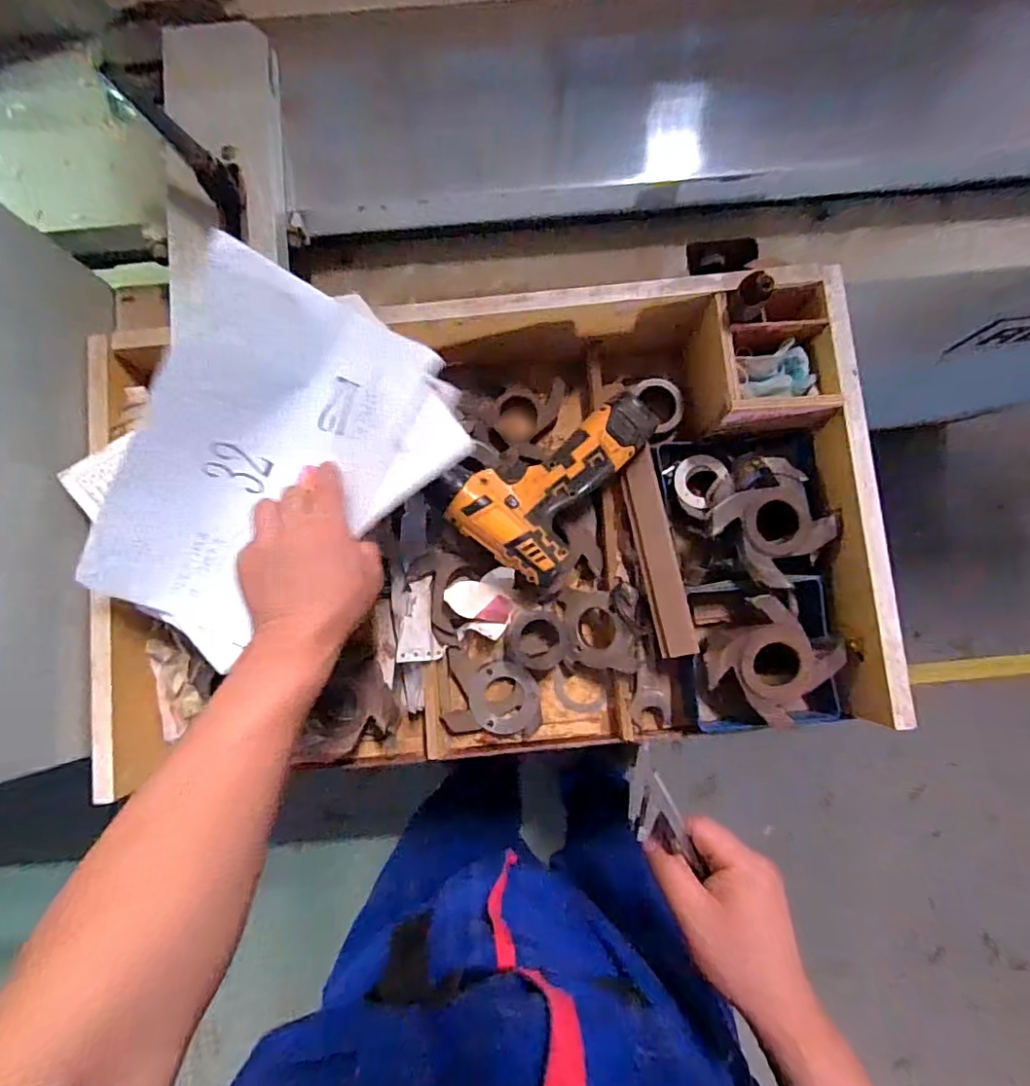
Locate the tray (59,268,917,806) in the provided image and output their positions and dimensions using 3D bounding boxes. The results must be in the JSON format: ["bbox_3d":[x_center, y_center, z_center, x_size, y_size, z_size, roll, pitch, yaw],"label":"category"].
[{"bbox_3d":[0.003,-0.011,0.530,0.631,0.105,0.429,-5,84,-1],"label":"tray"}]

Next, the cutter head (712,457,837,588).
[{"bbox_3d":[0.239,-0.021,0.502,0.089,0.022,0.101,43,86,4],"label":"cutter head"}]

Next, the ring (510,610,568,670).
[{"bbox_3d":[0.024,0.095,0.540,0.055,0.019,0.055,0,84,0],"label":"ring"}]

